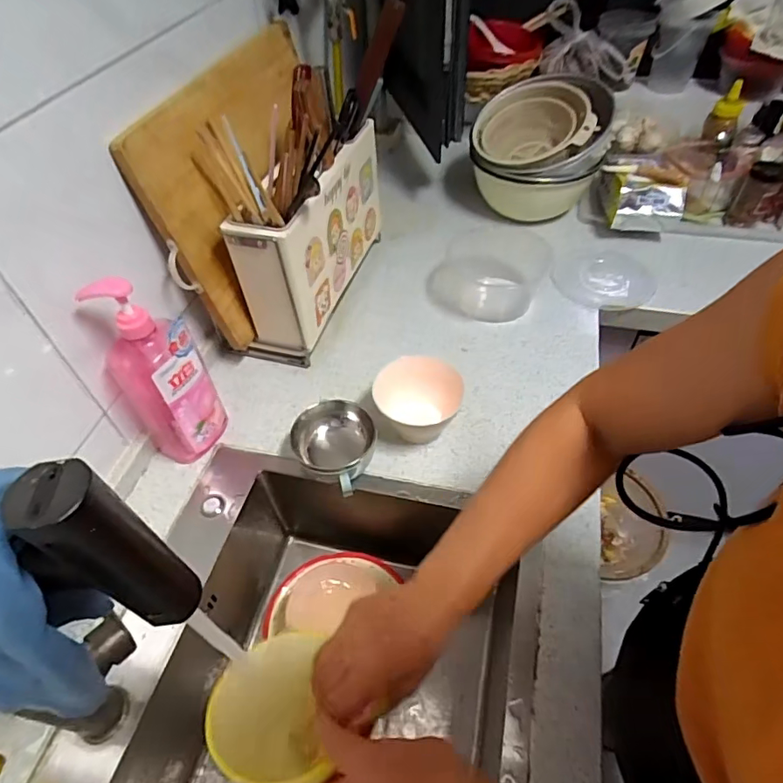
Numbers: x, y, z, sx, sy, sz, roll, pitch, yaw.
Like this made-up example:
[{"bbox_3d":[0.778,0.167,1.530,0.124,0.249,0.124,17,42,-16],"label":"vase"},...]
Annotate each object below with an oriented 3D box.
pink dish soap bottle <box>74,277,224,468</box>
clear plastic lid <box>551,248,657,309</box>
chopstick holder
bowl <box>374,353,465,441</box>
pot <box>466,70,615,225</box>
[{"bbox_3d":[-0.279,-0.021,0.630,0.067,0.264,0.094,27,56,23],"label":"pink dish soap bottle"},{"bbox_3d":[0.380,-0.204,0.925,0.165,0.007,0.164,-1,50,1],"label":"clear plastic lid"},{"bbox_3d":[-0.122,-0.249,0.838,0.120,0.239,0.353,11,51,11],"label":"chopstick holder"},{"bbox_3d":[0.036,0.019,0.702,0.111,0.082,0.110,-1,50,1],"label":"bowl"},{"bbox_3d":[0.277,-0.461,1.002,0.230,0.230,0.229,-1,50,1],"label":"pot"}]

